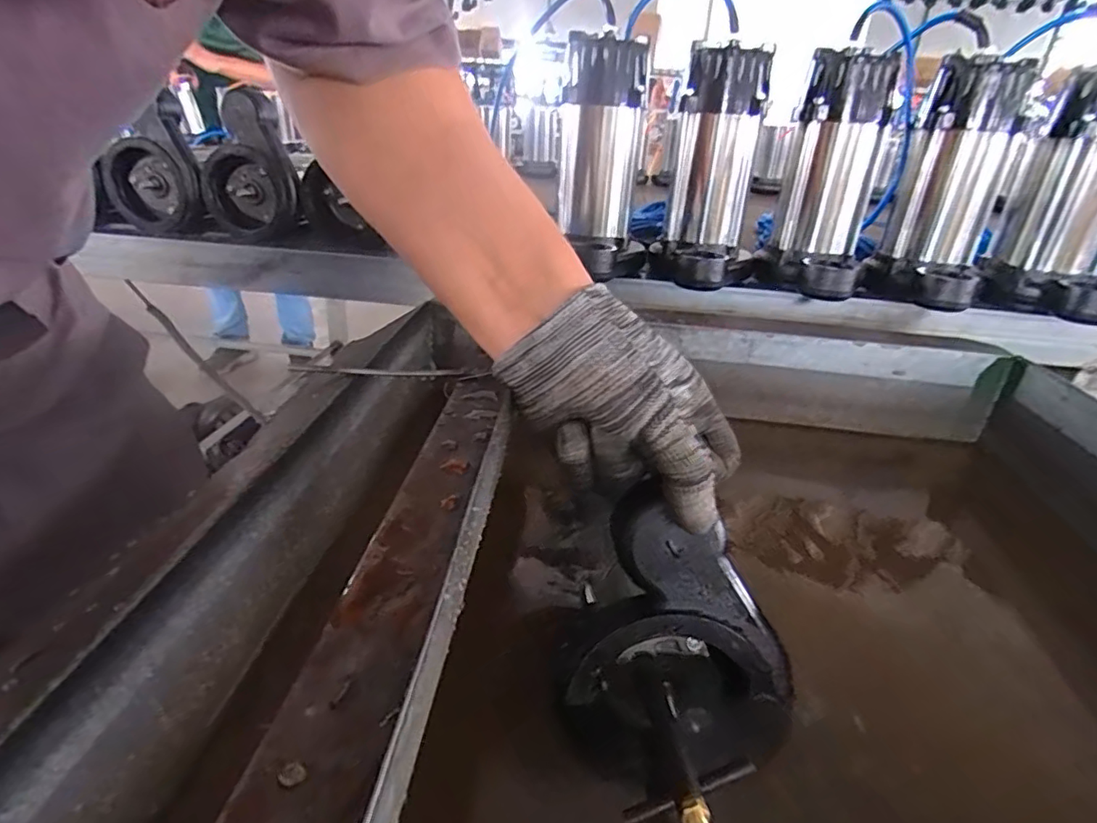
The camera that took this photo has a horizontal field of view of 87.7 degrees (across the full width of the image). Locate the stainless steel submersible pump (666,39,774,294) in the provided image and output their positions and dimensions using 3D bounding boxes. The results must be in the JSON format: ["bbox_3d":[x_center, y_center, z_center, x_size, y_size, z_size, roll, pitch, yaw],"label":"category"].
[{"bbox_3d":[0.180,-0.261,0.612,0.084,0.239,0.150,2,27,-3],"label":"stainless steel submersible pump"}]

